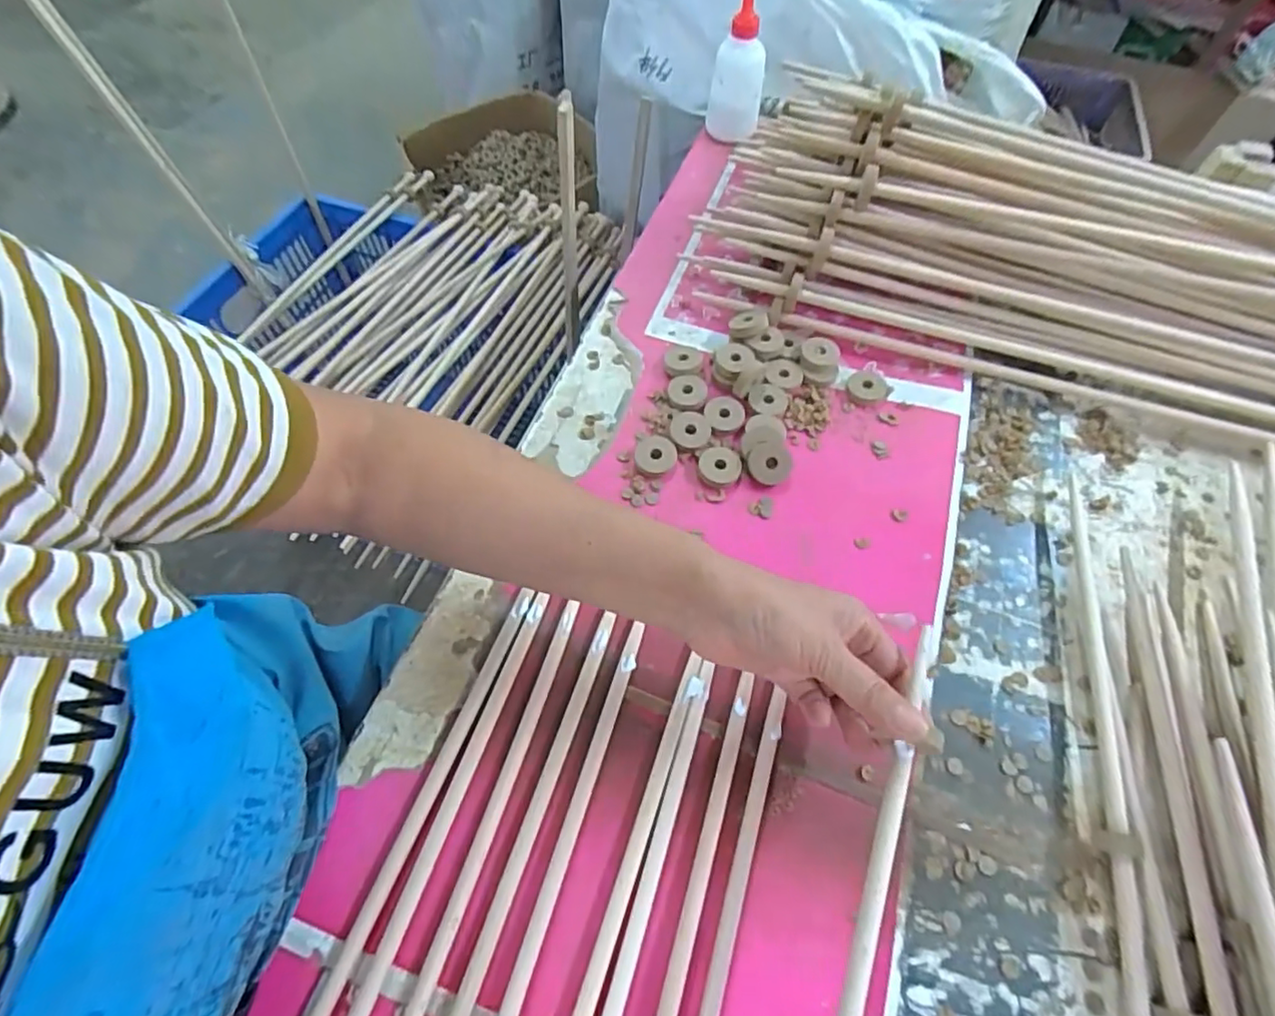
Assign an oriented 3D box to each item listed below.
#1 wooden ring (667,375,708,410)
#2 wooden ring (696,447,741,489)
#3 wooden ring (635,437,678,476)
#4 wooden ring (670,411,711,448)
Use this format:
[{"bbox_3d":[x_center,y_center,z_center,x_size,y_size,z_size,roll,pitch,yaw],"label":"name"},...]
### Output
[{"bbox_3d":[0.045,-0.103,0.541,0.034,0.007,0.036,0,59,-1],"label":"wooden ring"},{"bbox_3d":[0.069,-0.034,0.506,0.035,0.012,0.036,0,59,-1],"label":"wooden ring"},{"bbox_3d":[0.015,-0.045,0.508,0.034,0.004,0.035,-1,71,4],"label":"wooden ring"},{"bbox_3d":[0.046,-0.069,0.521,0.033,0.006,0.035,0,59,-1],"label":"wooden ring"}]

